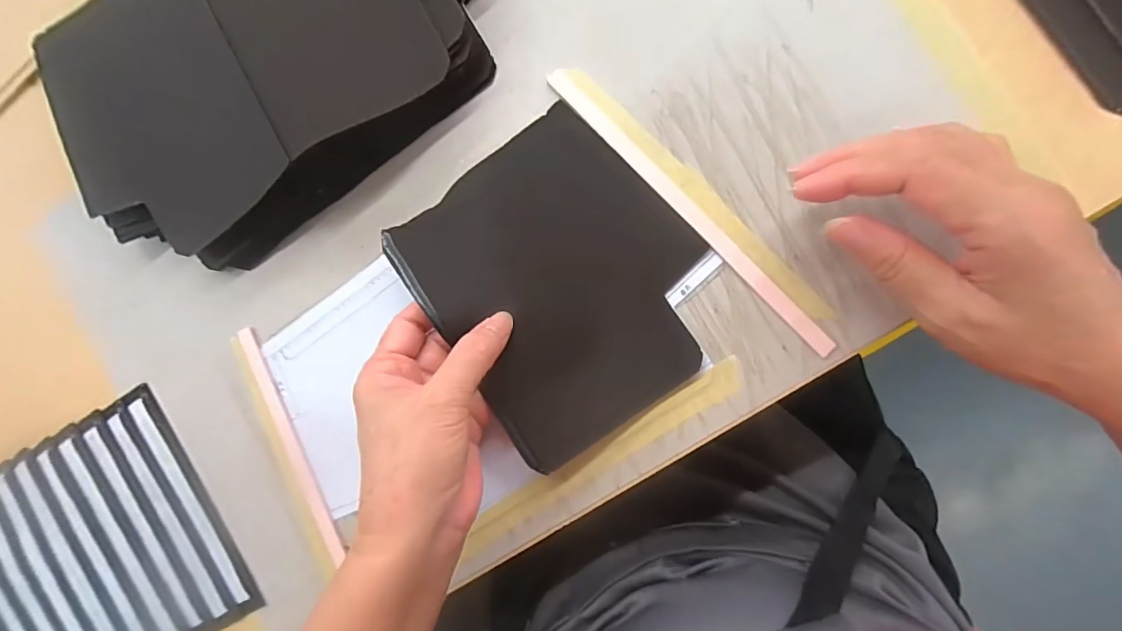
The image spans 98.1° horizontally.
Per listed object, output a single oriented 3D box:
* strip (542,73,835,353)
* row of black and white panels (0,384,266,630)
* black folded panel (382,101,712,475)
[{"bbox_3d":[0.071,-0.061,0.275,0.012,0.004,0.218,-43,84,8],"label":"strip"},{"bbox_3d":[-0.534,0.285,0.383,0.678,0.021,0.172,-30,86,9],"label":"row of black and white panels"},{"bbox_3d":[0.000,-0.019,0.274,0.141,0.027,0.166,-37,85,9],"label":"black folded panel"}]

